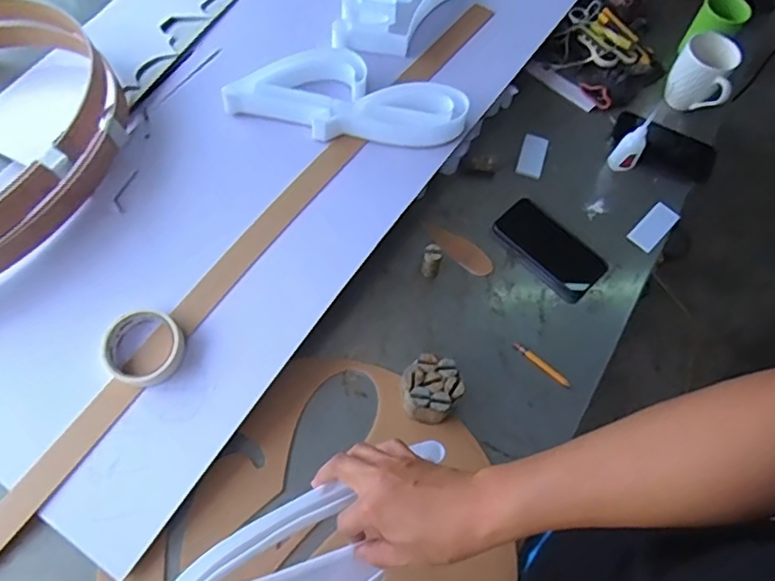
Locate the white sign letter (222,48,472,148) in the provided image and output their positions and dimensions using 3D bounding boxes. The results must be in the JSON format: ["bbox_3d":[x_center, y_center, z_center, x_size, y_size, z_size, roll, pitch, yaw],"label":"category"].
[{"bbox_3d":[-0.051,-0.277,0.843,0.330,0.056,0.148,18,64,3],"label":"white sign letter"}]

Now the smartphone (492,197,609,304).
[{"bbox_3d":[0.236,-0.063,0.840,0.088,0.013,0.161,-40,73,-21],"label":"smartphone"}]

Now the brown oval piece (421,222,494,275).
[{"bbox_3d":[0.101,-0.064,0.842,0.123,0.009,0.041,39,67,15],"label":"brown oval piece"}]

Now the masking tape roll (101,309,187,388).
[{"bbox_3d":[-0.291,0.066,0.682,0.098,0.028,0.087,33,66,10],"label":"masking tape roll"}]

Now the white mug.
[{"bbox_3d":[0.514,-0.346,0.945,0.099,0.105,0.085,35,66,13],"label":"white mug"}]

